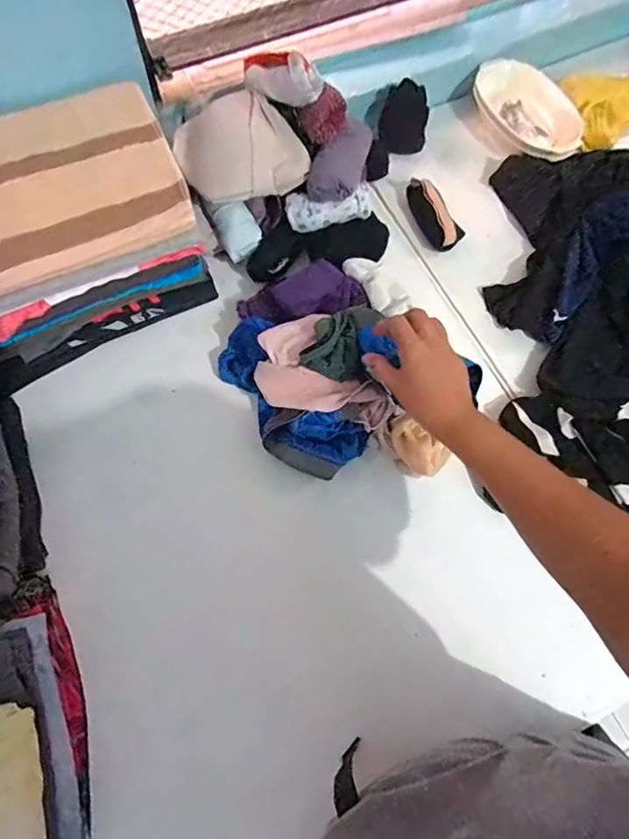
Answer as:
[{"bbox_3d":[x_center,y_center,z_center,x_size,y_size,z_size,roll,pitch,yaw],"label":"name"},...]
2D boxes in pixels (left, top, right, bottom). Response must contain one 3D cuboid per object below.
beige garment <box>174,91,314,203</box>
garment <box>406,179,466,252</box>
[{"bbox_3d":[-0.086,-0.310,0.581,0.134,0.040,0.115,-36,110,-3],"label":"beige garment"},{"bbox_3d":[0.162,-0.286,0.678,0.038,0.039,0.107,-33,75,-12],"label":"garment"}]

